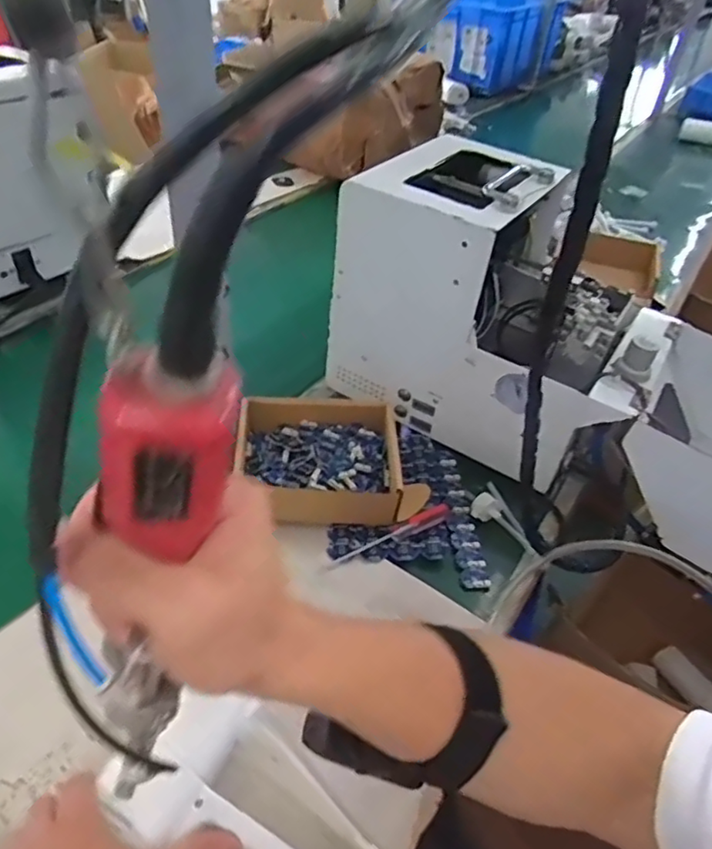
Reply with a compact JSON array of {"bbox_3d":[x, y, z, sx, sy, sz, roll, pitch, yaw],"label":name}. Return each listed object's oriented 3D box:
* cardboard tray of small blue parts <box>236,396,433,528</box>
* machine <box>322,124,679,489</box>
[{"bbox_3d":[-0.026,0.031,0.659,0.195,0.057,0.161,2,42,-6],"label":"cardboard tray of small blue parts"},{"bbox_3d":[0.162,-0.120,0.667,0.320,0.248,0.211,33,48,26],"label":"machine"}]

